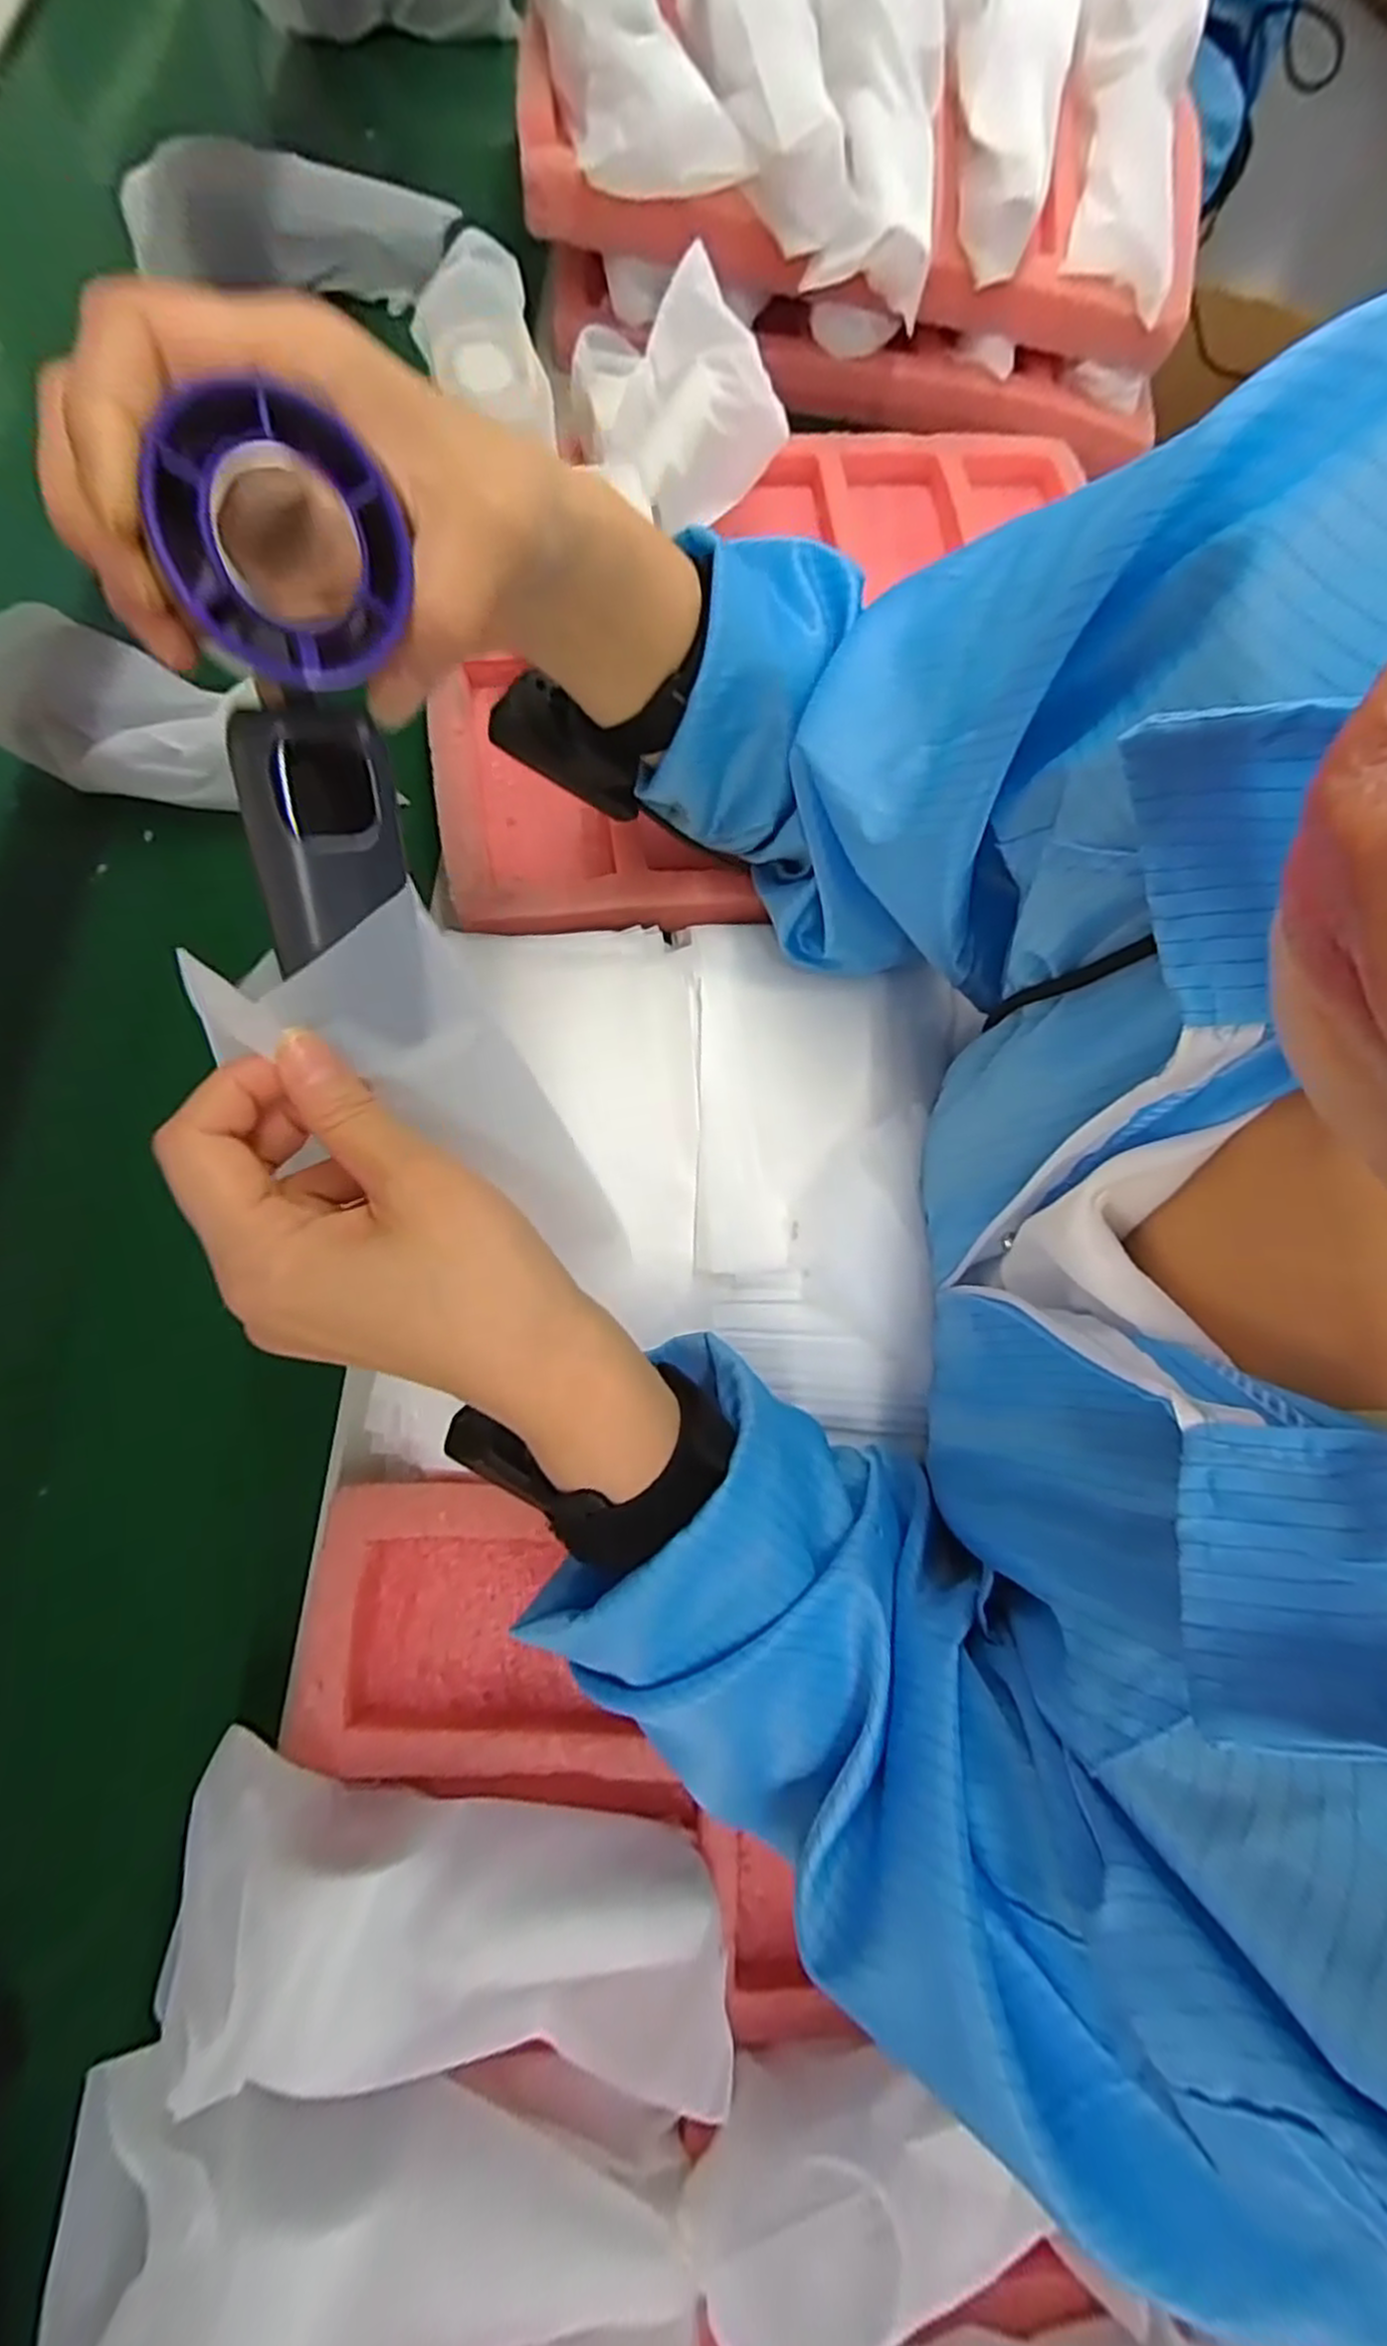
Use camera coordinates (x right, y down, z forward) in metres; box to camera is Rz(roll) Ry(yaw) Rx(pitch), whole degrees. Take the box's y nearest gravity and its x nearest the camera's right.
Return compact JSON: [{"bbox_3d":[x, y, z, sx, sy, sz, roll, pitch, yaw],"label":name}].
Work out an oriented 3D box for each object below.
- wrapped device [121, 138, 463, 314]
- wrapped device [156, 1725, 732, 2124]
[{"bbox_3d":[-0.259,-0.606,0.495,0.201,0.064,0.050,-8,77,-8],"label":"wrapped device"},{"bbox_3d":[-0.079,0.254,0.252,0.187,0.049,0.069,15,74,0],"label":"wrapped device"}]

